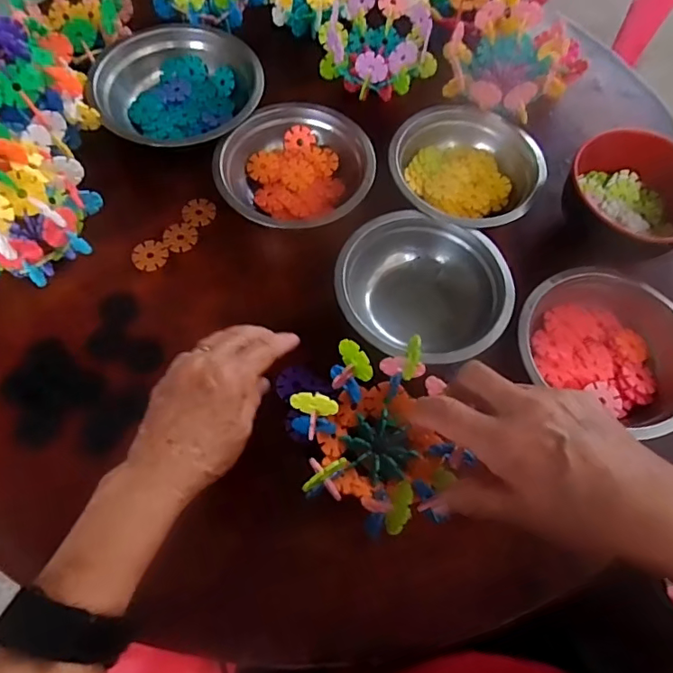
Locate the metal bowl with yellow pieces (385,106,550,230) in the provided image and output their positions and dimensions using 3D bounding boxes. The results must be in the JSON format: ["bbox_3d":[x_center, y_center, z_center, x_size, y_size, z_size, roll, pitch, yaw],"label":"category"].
[{"bbox_3d":[0.124,-0.160,0.506,0.142,0.045,0.130,1,66,-3],"label":"metal bowl with yellow pieces"}]

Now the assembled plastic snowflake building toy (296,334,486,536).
[{"bbox_3d":[0.033,0.072,0.366,0.114,0.088,0.116,-14,67,-9],"label":"assembled plastic snowflake building toy"}]

